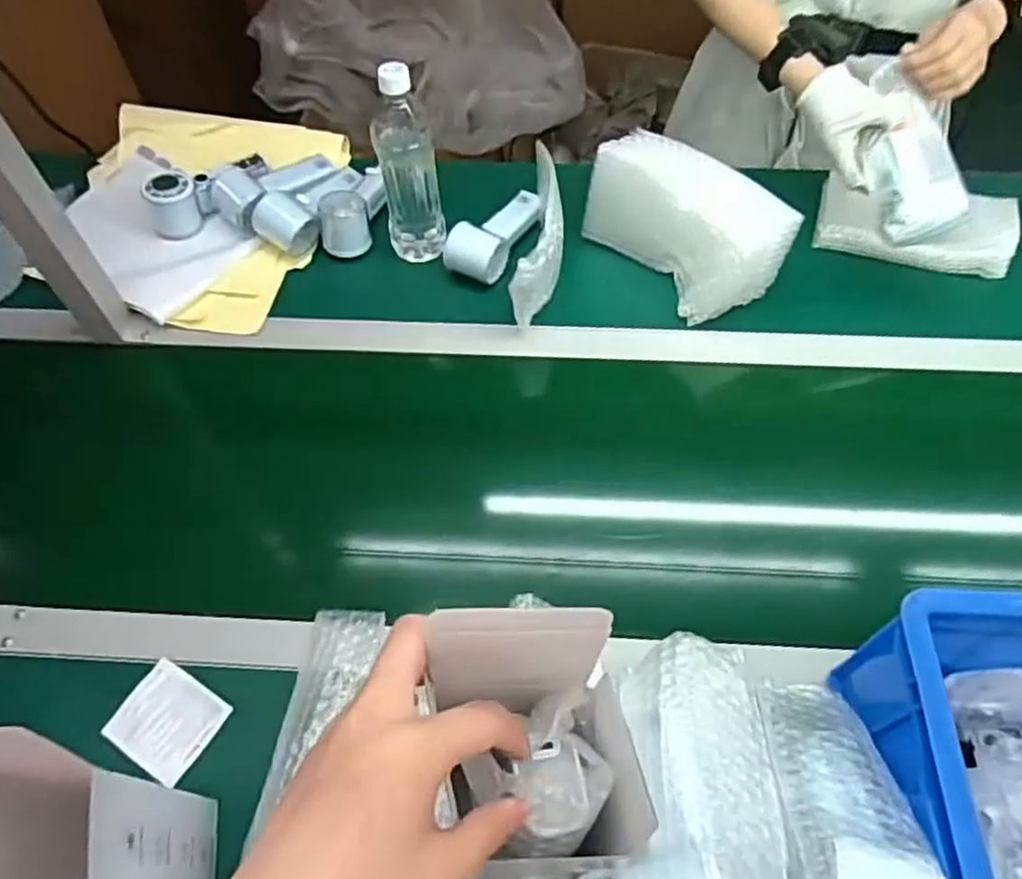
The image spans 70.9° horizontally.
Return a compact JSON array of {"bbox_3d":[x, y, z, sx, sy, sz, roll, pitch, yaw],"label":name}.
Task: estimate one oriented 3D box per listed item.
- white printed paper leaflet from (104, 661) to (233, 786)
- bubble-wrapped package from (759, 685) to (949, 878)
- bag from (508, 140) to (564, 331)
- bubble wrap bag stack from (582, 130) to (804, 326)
[{"bbox_3d":[-0.277,0.226,0.577,0.073,0.014,0.069,28,63,18],"label":"white printed paper leaflet"},{"bbox_3d":[0.195,0.227,0.425,0.079,0.054,0.198,5,24,5],"label":"bubble-wrapped package"},{"bbox_3d":[0.037,-0.232,0.773,0.045,0.126,0.184,9,59,7],"label":"bag"},{"bbox_3d":[0.187,-0.233,0.788,0.092,0.118,0.215,-37,64,-20],"label":"bubble wrap bag stack"}]

